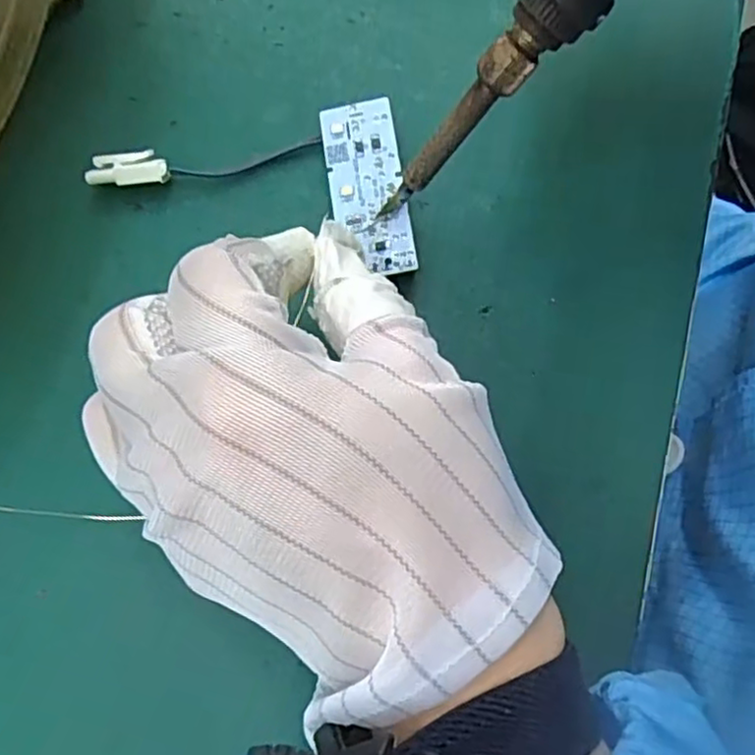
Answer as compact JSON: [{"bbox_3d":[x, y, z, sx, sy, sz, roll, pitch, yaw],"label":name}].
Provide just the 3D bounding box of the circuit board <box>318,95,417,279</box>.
[{"bbox_3d":[-0.004,-0.063,0.221,0.024,0.004,0.063,-11,74,8],"label":"circuit board"}]

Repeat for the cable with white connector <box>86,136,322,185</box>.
[{"bbox_3d":[-0.058,-0.073,0.228,0.077,0.009,0.012,-8,74,-1],"label":"cable with white connector"}]

